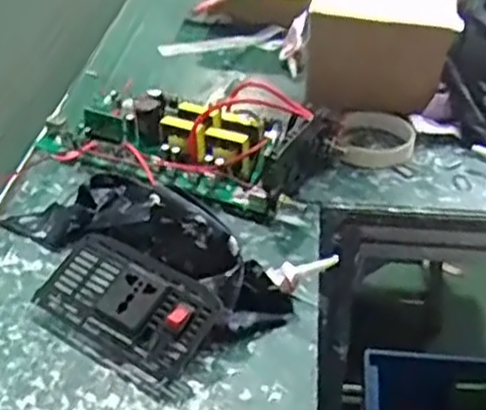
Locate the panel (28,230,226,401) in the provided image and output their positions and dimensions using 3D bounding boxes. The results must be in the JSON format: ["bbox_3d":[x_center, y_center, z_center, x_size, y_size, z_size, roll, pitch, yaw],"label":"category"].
[{"bbox_3d":[-0.084,0.073,0.520,0.136,0.018,0.080,24,72,26],"label":"panel"}]

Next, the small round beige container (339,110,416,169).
[{"bbox_3d":[0.135,-0.069,0.734,0.072,0.026,0.088,9,36,10],"label":"small round beige container"}]

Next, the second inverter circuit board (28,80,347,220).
[{"bbox_3d":[-0.055,-0.075,0.710,0.269,0.060,0.151,19,39,23],"label":"second inverter circuit board"}]

